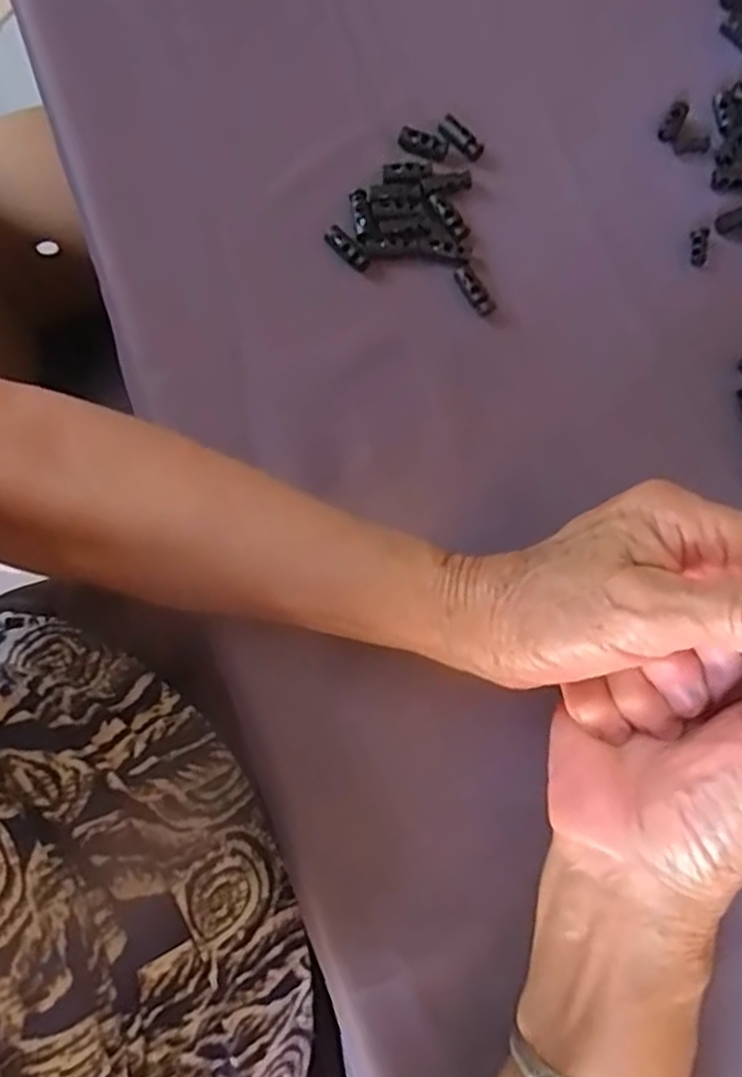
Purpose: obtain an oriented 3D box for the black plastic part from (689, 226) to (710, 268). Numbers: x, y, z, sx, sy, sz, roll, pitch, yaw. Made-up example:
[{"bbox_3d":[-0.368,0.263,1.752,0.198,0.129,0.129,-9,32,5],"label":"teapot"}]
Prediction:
[{"bbox_3d":[0.155,-0.138,0.343,0.009,0.004,0.020,8,79,2],"label":"black plastic part"}]

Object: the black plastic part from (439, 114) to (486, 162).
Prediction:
[{"bbox_3d":[0.044,-0.195,0.354,0.024,0.005,0.009,41,81,8],"label":"black plastic part"}]

